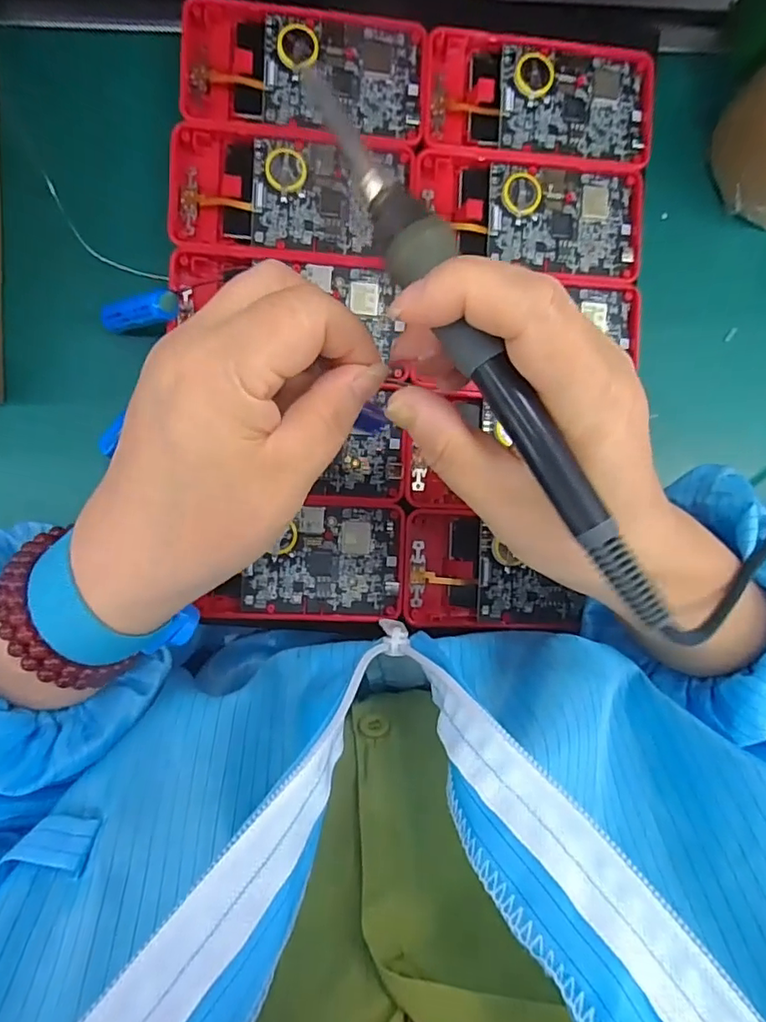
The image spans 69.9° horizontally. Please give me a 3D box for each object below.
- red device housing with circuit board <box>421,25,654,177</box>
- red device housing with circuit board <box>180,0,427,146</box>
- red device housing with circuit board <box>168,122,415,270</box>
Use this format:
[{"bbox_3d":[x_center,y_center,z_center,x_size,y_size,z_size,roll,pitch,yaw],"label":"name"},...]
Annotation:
[{"bbox_3d":[0.084,-0.218,0.291,0.122,0.009,0.063,1,91,-5],"label":"red device housing with circuit board"},{"bbox_3d":[-0.040,-0.226,0.284,0.121,0.013,0.065,2,91,-5],"label":"red device housing with circuit board"},{"bbox_3d":[-0.048,-0.162,0.285,0.119,0.012,0.063,3,91,-5],"label":"red device housing with circuit board"}]

